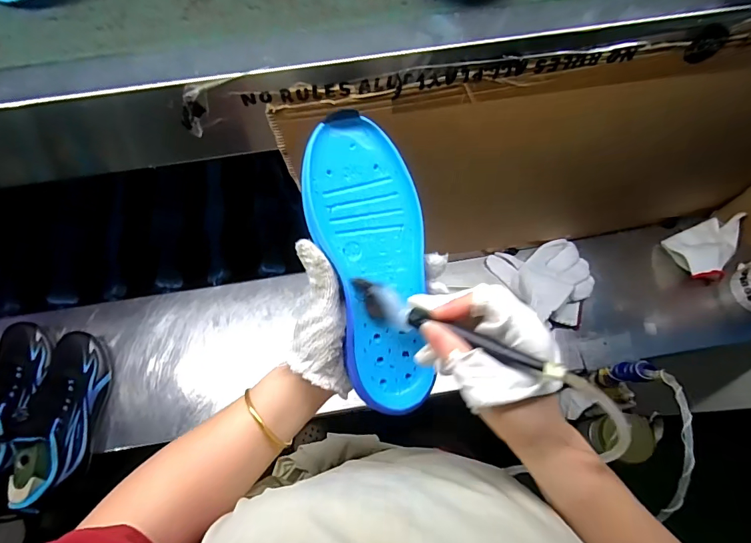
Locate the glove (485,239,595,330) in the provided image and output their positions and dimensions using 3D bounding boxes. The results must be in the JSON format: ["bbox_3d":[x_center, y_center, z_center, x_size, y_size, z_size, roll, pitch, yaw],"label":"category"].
[{"bbox_3d":[0.290,0.017,0.682,0.158,0.058,0.145,0,65,-1],"label":"glove"}]

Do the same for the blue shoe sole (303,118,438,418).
[{"bbox_3d":[-0.001,-0.005,0.337,0.088,0.031,0.230,-10,94,-3],"label":"blue shoe sole"}]

